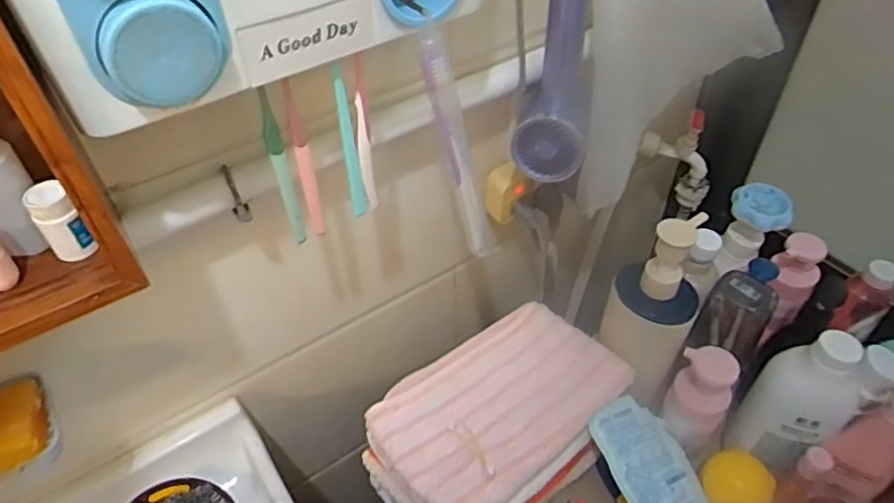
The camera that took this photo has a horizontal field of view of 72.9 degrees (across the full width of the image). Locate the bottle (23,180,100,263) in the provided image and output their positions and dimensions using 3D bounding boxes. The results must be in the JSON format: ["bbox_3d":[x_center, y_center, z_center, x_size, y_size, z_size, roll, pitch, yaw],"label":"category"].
[{"bbox_3d":[-0.266,-0.020,0.416,0.025,0.051,0.027,-34,54,-28],"label":"bottle"}]

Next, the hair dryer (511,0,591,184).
[{"bbox_3d":[0.109,-0.179,0.591,0.074,0.204,0.113,8,46,9],"label":"hair dryer"}]

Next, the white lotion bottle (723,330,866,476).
[{"bbox_3d":[0.342,0.144,0.589,0.060,0.189,0.080,-34,54,-28],"label":"white lotion bottle"}]

